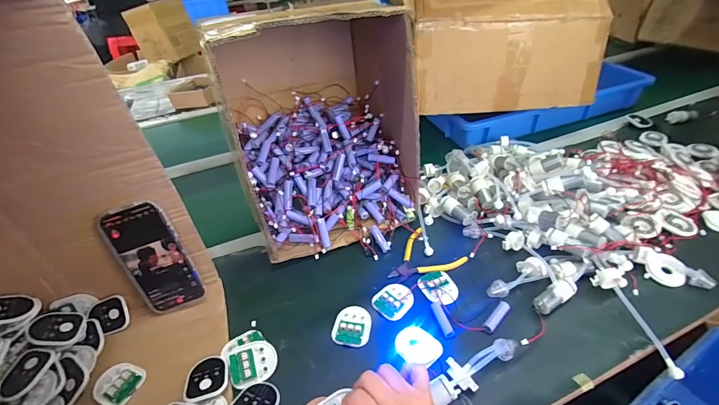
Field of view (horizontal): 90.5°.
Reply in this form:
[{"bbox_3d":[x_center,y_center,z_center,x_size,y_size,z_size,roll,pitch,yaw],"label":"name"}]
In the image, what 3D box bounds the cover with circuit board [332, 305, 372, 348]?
[{"bbox_3d":[-0.010,0.170,0.496,0.050,0.009,0.063,3,39,10],"label":"cover with circuit board"}]

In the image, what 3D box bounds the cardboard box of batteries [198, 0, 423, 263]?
[{"bbox_3d":[-0.078,-0.141,0.635,0.280,0.352,0.298,-16,40,-14],"label":"cardboard box of batteries"}]

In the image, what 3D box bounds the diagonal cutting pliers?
[{"bbox_3d":[0.100,0.094,0.570,0.099,0.014,0.106,30,50,36],"label":"diagonal cutting pliers"}]

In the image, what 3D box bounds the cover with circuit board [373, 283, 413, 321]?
[{"bbox_3d":[0.050,0.141,0.524,0.052,0.011,0.060,18,43,26],"label":"cover with circuit board"}]

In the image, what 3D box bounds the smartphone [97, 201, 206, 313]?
[{"bbox_3d":[-0.286,0.080,0.499,0.079,0.168,0.013,-18,24,-8],"label":"smartphone"}]

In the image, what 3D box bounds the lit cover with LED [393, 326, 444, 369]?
[{"bbox_3d":[0.075,0.186,0.463,0.047,0.006,0.058,-31,45,-29],"label":"lit cover with LED"}]

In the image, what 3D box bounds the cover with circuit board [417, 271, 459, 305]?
[{"bbox_3d":[0.123,0.126,0.530,0.051,0.016,0.064,-17,40,-15],"label":"cover with circuit board"}]

